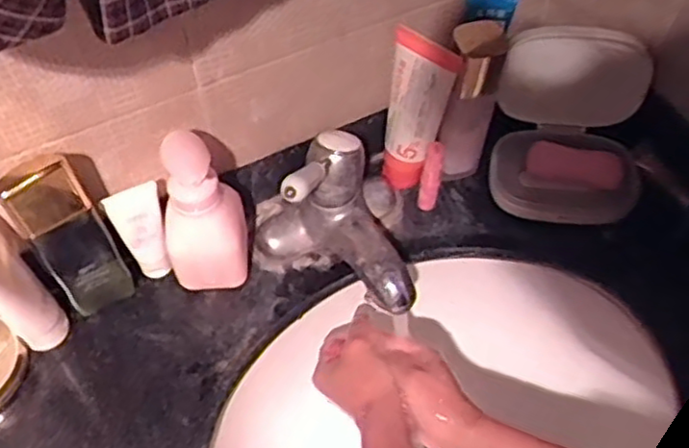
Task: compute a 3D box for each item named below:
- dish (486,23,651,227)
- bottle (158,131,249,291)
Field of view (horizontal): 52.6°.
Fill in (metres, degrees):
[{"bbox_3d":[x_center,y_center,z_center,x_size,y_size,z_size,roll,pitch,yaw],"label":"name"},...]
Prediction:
[{"bbox_3d":[0.210,-0.087,0.643,0.136,0.125,0.134,6,57,2],"label":"dish"},{"bbox_3d":[-0.112,-0.005,0.559,0.063,0.162,0.054,-3,57,-4],"label":"bottle"}]

